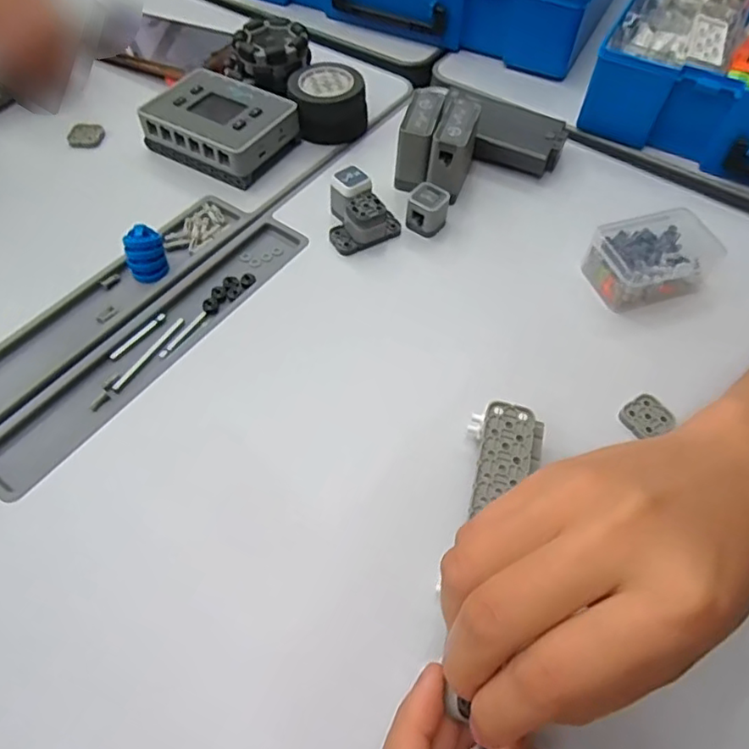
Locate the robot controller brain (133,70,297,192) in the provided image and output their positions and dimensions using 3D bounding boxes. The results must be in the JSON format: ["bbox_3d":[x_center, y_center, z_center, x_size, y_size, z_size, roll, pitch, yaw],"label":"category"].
[{"bbox_3d":[-0.119,-0.194,0.455,0.100,0.037,0.078,29,59,17],"label":"robot controller brain"}]

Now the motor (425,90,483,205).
[{"bbox_3d":[0.058,-0.164,0.426,0.027,0.055,0.070,13,55,7],"label":"motor"}]

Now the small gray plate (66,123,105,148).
[{"bbox_3d":[-0.235,-0.195,0.467,0.028,0.005,0.025,-18,58,-15],"label":"small gray plate"}]

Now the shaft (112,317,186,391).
[{"bbox_3d":[-0.138,-0.014,0.353,0.005,0.004,0.061,25,58,15],"label":"shaft"}]

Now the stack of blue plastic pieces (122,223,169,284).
[{"bbox_3d":[-0.153,-0.081,0.384,0.024,0.027,0.025,17,56,10],"label":"stack of blue plastic pieces"}]

